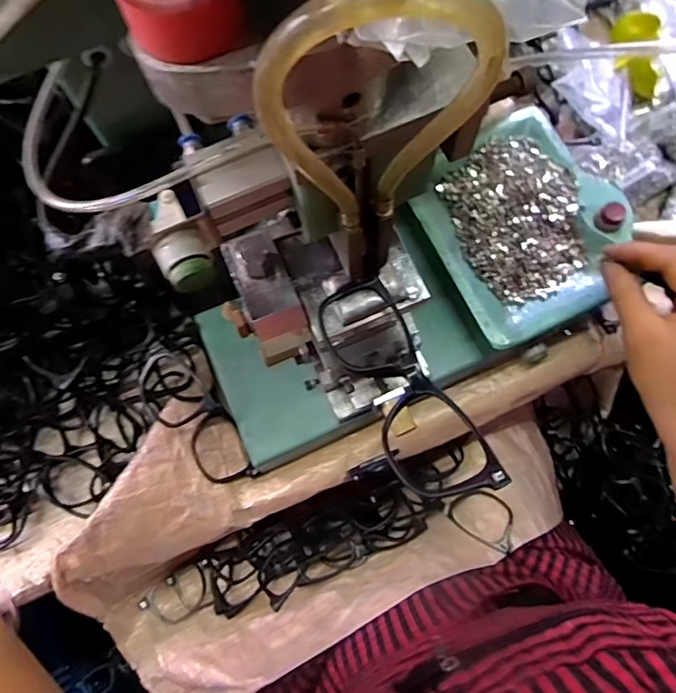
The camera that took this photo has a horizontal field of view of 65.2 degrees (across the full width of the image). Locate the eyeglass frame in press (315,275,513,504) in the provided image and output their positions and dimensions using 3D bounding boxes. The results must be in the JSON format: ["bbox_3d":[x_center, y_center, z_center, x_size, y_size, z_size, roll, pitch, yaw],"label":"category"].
[{"bbox_3d":[0.033,0.021,0.282,0.047,0.025,0.134,-26,75,-5],"label":"eyeglass frame in press"}]

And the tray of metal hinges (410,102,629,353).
[{"bbox_3d":[0.156,-0.106,0.449,0.153,0.018,0.181,-25,75,-5],"label":"tray of metal hinges"}]

